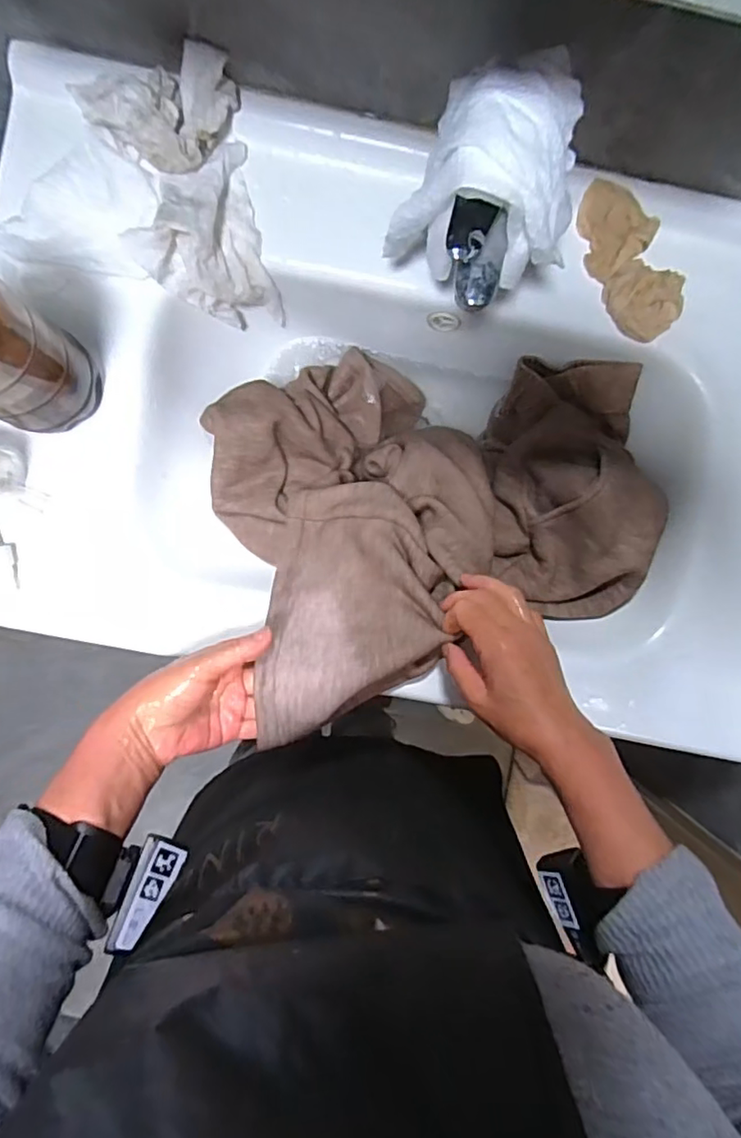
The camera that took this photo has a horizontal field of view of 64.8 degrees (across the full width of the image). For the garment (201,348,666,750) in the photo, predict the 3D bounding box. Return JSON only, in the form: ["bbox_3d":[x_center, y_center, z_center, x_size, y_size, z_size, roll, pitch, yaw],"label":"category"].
[{"bbox_3d":[0.059,-0.070,0.541,0.381,0.170,0.303,-16,92,-2],"label":"garment"}]

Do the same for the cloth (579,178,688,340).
[{"bbox_3d":[0.221,-0.264,0.498,0.053,0.032,0.131,-21,92,-2],"label":"cloth"}]

